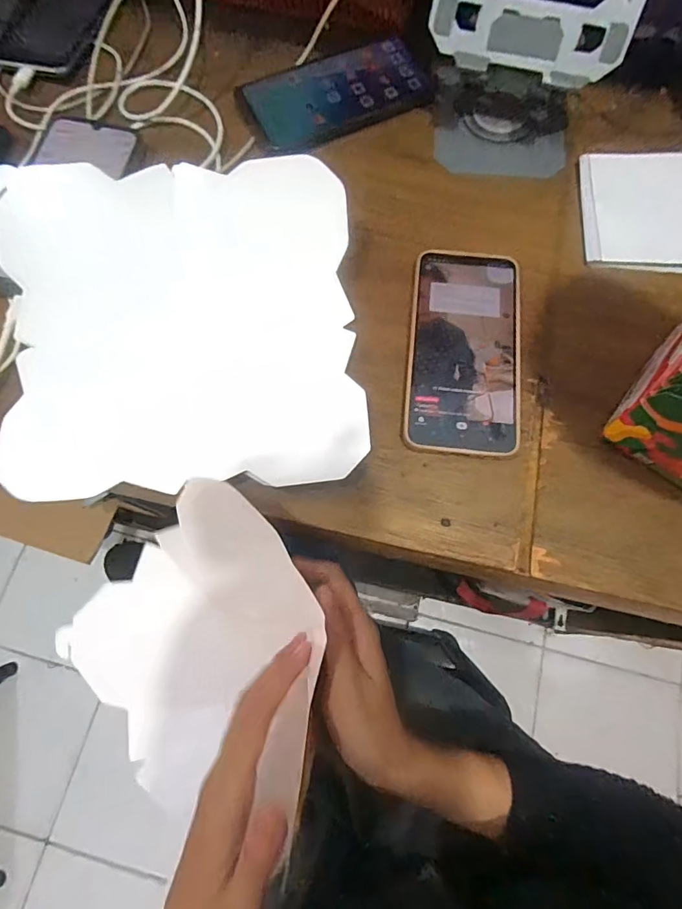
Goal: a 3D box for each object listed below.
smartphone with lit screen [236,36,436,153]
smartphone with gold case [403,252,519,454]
[{"bbox_3d":[-0.001,-0.323,0.418,0.165,0.010,0.087,-24,76,-7],"label":"smartphone with lit screen"},{"bbox_3d":[0.092,-0.080,0.346,0.080,0.009,0.161,6,75,1],"label":"smartphone with gold case"}]

